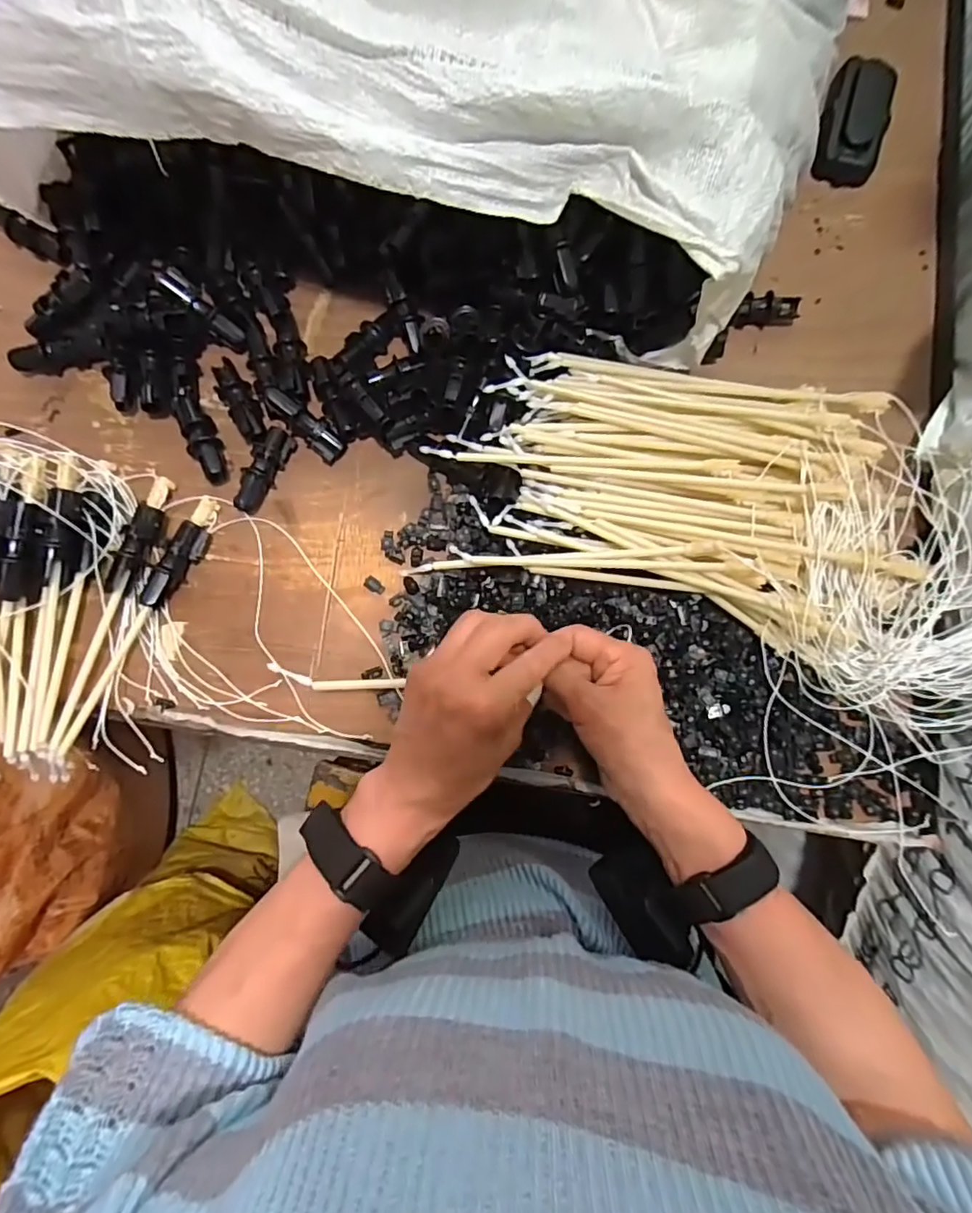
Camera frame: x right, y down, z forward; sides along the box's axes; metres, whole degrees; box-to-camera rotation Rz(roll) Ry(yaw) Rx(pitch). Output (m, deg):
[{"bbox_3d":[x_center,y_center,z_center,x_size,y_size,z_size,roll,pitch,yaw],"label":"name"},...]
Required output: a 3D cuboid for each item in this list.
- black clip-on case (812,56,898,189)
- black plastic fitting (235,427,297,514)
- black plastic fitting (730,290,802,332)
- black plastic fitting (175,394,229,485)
[{"bbox_3d":[0.315,-0.412,0.489,0.052,0.017,0.104,18,82,0],"label":"black clip-on case"},{"bbox_3d":[-0.167,-0.101,0.432,0.019,0.022,0.067,25,82,1],"label":"black plastic fitting"},{"bbox_3d":[0.229,-0.241,0.467,0.055,0.025,0.020,-8,83,-4],"label":"black plastic fitting"},{"bbox_3d":[-0.214,-0.127,0.434,0.021,0.023,0.068,-24,84,-6],"label":"black plastic fitting"}]

